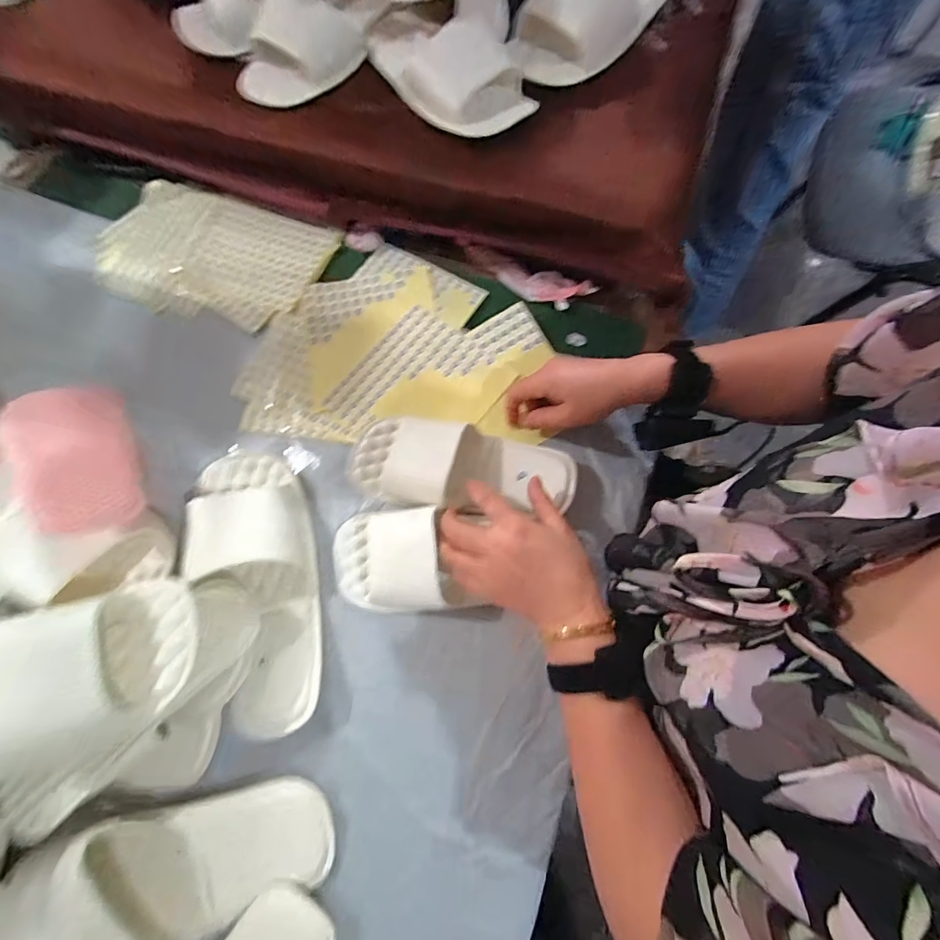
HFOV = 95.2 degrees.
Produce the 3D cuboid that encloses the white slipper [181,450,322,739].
[{"bbox_3d":[-0.202,0.100,0.407,0.102,0.057,0.275,-17,74,-4],"label":"white slipper"}]

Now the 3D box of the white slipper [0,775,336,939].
[{"bbox_3d":[-0.265,0.336,0.342,0.293,0.051,0.111,-20,74,-5],"label":"white slipper"}]

